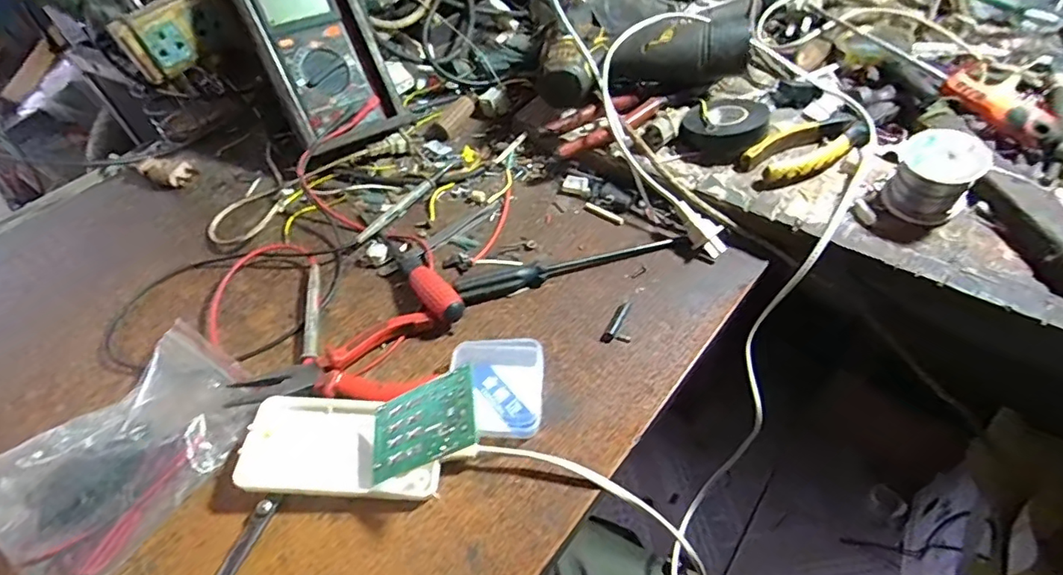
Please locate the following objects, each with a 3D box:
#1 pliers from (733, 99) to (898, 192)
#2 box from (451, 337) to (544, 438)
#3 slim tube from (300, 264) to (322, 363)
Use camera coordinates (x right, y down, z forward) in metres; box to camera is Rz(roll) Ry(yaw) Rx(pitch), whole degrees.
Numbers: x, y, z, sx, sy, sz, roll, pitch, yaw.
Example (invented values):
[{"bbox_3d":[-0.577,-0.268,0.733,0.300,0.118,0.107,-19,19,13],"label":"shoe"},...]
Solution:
[{"bbox_3d":[0.262,-0.137,0.476,0.169,0.027,0.063,-30,55,-17],"label":"pliers"},{"bbox_3d":[-0.024,0.069,0.365,0.064,0.025,0.064,1,52,3],"label":"box"},{"bbox_3d":[-0.177,0.021,0.424,0.012,0.012,0.099,-11,52,-7],"label":"slim tube"}]

